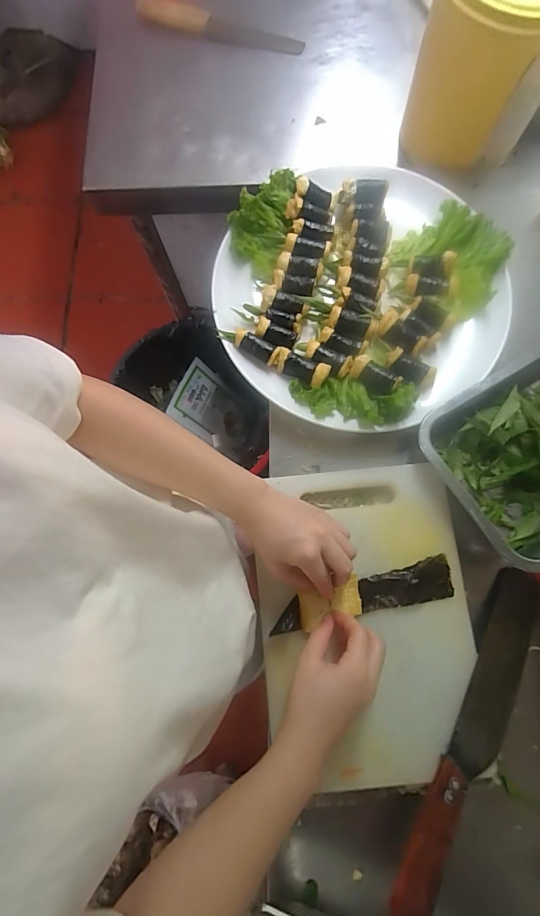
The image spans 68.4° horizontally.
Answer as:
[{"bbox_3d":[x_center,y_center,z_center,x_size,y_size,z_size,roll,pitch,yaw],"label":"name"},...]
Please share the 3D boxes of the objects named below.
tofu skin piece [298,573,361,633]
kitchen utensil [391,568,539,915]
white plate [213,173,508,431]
[{"bbox_3d":[0.063,0.152,0.413,0.068,0.007,0.036,-17,79,-7],"label":"tofu skin piece"},{"bbox_3d":[0.196,0.265,0.379,0.049,0.032,0.325,26,80,6],"label":"kitchen utensil"},{"bbox_3d":[0.103,-0.195,0.480,0.326,0.058,0.323,0,79,1],"label":"white plate"}]

